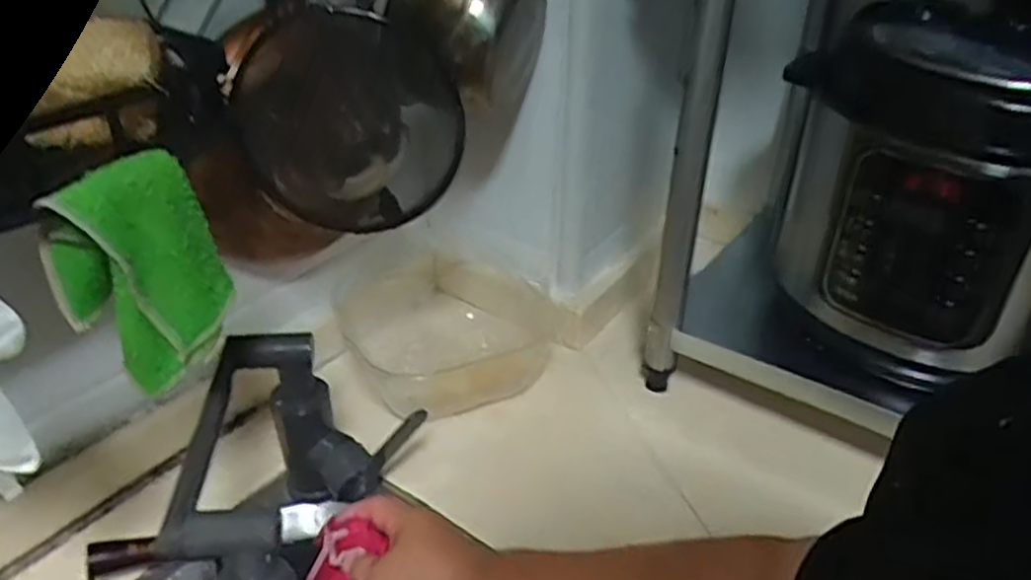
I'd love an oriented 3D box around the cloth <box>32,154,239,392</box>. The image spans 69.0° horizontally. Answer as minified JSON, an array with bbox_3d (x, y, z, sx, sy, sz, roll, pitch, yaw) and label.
[{"bbox_3d":[-0.219,-0.013,0.444,0.046,0.127,0.077,11,34,18],"label":"cloth"}]

